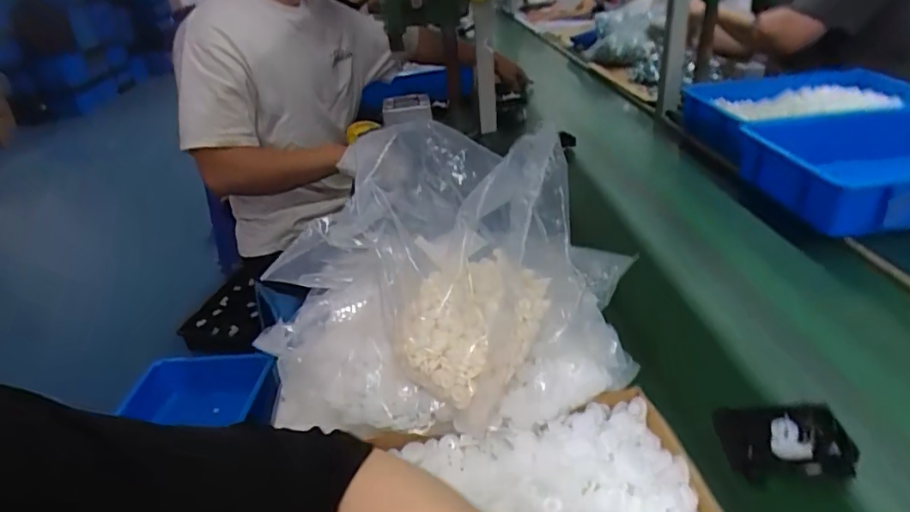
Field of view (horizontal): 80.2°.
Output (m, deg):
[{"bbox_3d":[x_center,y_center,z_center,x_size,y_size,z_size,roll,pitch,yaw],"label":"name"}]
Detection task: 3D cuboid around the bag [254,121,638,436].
[{"bbox_3d":[0.000,0.008,0.531,0.326,0.185,0.254,5,32,18],"label":"bag"}]

